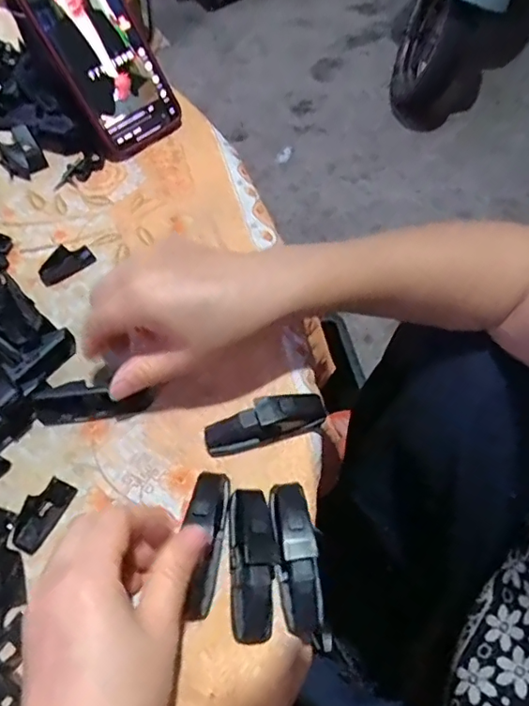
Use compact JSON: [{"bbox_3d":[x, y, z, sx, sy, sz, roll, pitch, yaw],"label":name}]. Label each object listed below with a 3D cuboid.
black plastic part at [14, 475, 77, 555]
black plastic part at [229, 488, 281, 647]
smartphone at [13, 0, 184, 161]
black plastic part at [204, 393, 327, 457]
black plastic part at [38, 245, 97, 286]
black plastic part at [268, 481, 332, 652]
[{"bbox_3d":[-0.131,0.094,0.306,0.021,0.006,0.041,23,66,15],"label":"black plastic part"},{"bbox_3d":[-0.006,0.109,0.276,0.026,0.022,0.075,-4,62,1],"label":"black plastic part"},{"bbox_3d":[-0.131,-0.245,0.419,0.078,0.157,0.016,-35,30,-10],"label":"smartphone"},{"bbox_3d":[0.000,0.041,0.319,0.074,0.023,0.021,-17,62,-5],"label":"black plastic part"},{"bbox_3d":[-0.151,-0.069,0.396,0.041,0.014,0.017,-32,65,-13],"label":"black plastic part"},{"bbox_3d":[0.018,0.110,0.279,0.023,0.021,0.083,-7,62,0],"label":"black plastic part"}]

